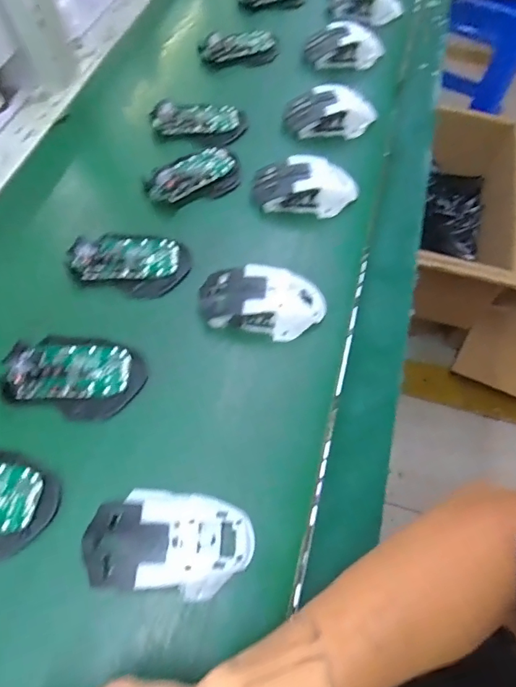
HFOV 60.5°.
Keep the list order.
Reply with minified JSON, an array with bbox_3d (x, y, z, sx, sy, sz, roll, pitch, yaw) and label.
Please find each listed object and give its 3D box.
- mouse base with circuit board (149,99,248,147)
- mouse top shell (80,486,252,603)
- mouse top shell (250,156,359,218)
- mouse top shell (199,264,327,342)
[{"bbox_3d":[-0.072,-0.274,0.536,0.111,0.030,0.060,7,62,0],"label":"mouse base with circuit board"},{"bbox_3d":[-0.062,0.140,0.311,0.113,0.038,0.065,10,62,2],"label":"mouse top shell"},{"bbox_3d":[0.052,-0.172,0.480,0.112,0.032,0.056,2,62,-2],"label":"mouse top shell"},{"bbox_3d":[0.005,-0.038,0.408,0.113,0.034,0.058,7,62,1],"label":"mouse top shell"}]

